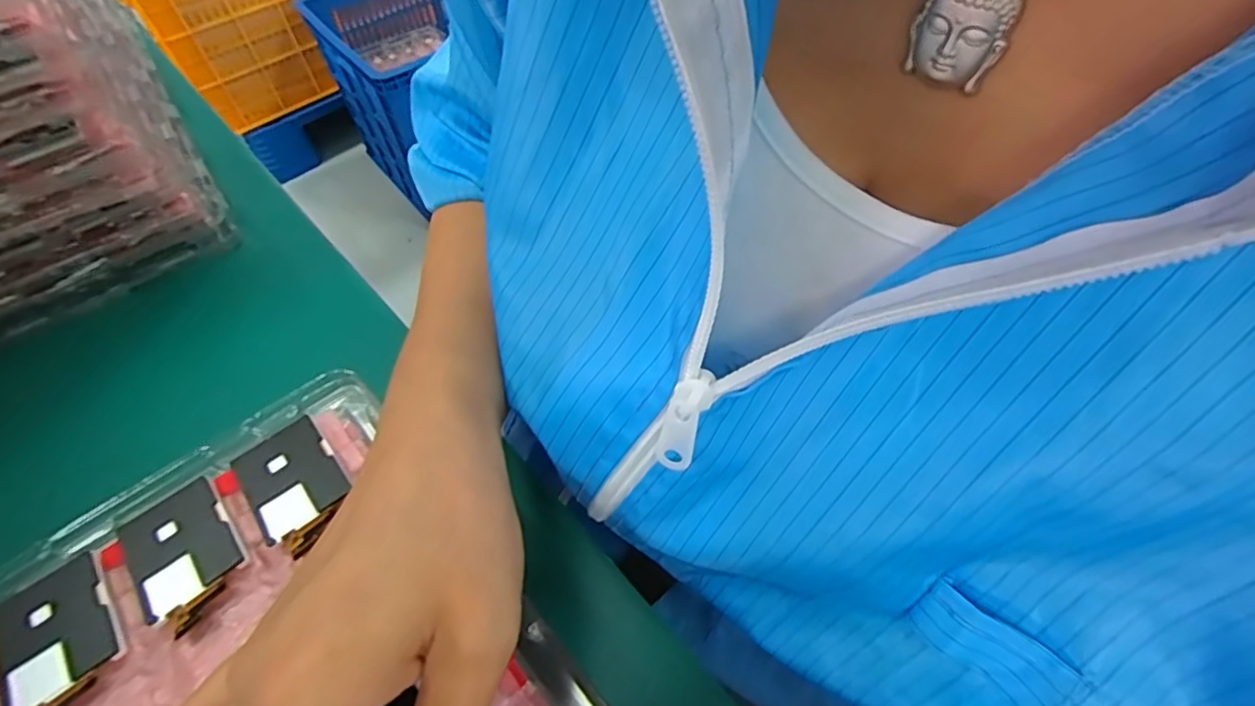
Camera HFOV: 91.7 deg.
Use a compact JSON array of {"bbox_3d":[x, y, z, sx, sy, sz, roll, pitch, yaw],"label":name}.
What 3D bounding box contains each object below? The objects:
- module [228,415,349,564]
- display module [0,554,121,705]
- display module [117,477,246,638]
[{"bbox_3d":[-0.133,0.054,0.245,0.035,0.008,0.053,-35,57,-20],"label":"module"},{"bbox_3d":[-0.199,0.099,0.212,0.035,0.008,0.049,-38,58,-22],"label":"display module"},{"bbox_3d":[-0.166,0.074,0.229,0.033,0.004,0.052,-34,60,-26],"label":"display module"}]

